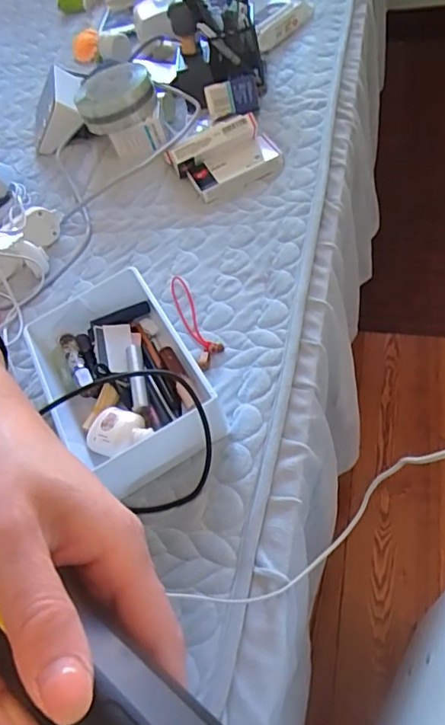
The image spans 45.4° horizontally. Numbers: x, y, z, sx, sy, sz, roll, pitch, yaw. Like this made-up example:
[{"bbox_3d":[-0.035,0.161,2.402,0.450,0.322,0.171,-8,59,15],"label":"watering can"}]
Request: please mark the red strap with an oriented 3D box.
[{"bbox_3d":[-0.033,-0.054,0.621,0.033,0.007,0.147,-26,52,3],"label":"red strap"}]

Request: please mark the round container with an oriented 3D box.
[{"bbox_3d":[-0.166,-0.413,0.844,0.114,0.064,0.114,-5,56,8],"label":"round container"}]

